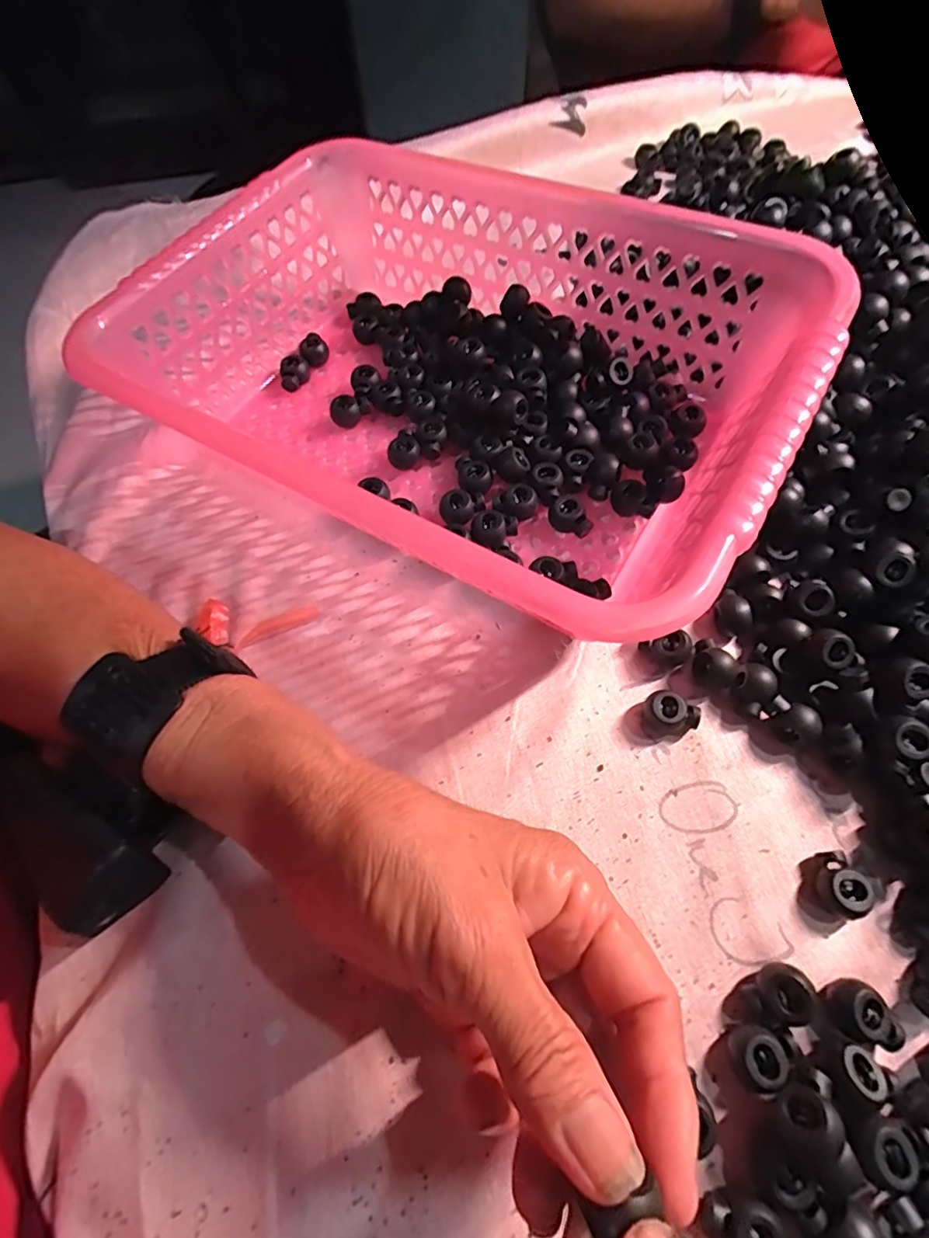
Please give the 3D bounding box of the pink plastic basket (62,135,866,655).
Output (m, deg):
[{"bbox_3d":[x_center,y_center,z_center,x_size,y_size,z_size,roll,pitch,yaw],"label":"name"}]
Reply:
[{"bbox_3d":[-0.004,-0.124,0.274,0.311,0.085,0.202,31,70,17],"label":"pink plastic basket"}]

